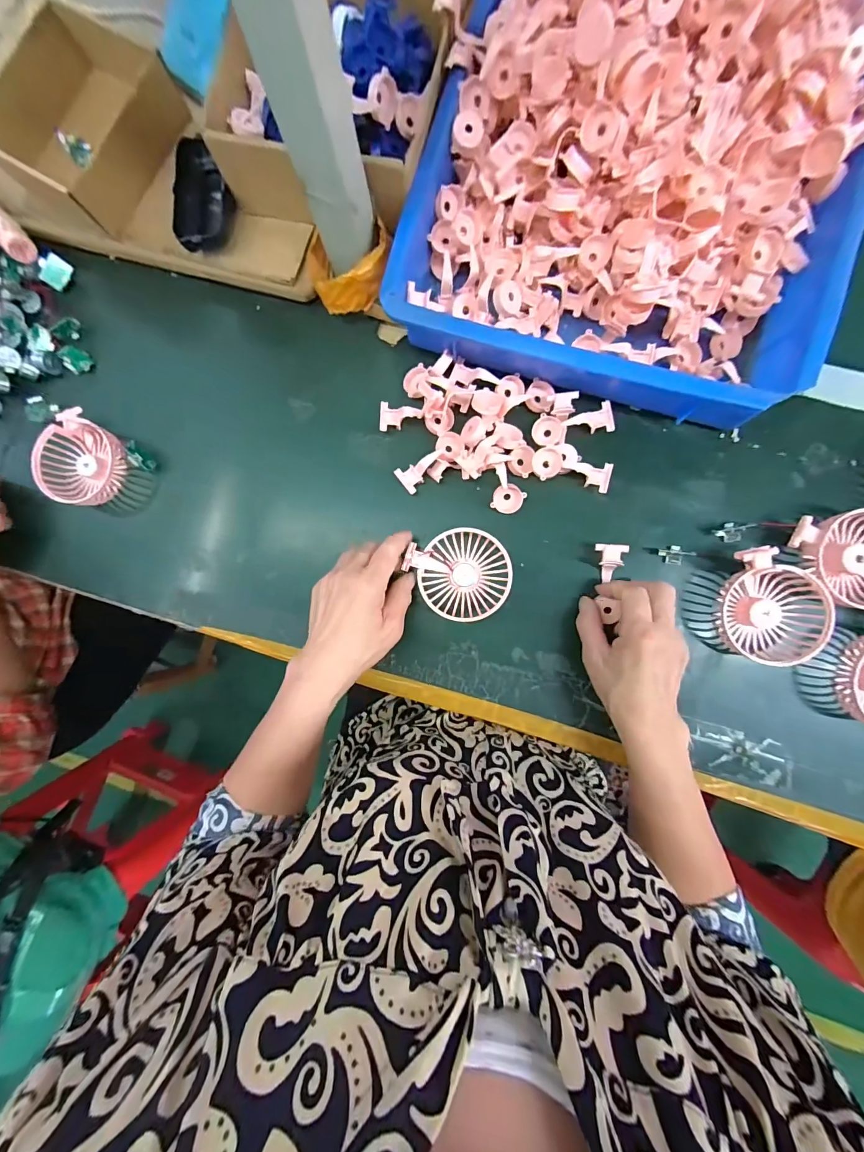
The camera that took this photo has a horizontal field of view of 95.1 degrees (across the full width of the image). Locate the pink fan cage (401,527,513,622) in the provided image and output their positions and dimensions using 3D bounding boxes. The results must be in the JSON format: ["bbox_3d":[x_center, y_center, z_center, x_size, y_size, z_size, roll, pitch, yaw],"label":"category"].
[{"bbox_3d":[0.031,-0.001,0.393,0.090,0.025,0.088,0,87,4],"label":"pink fan cage"}]

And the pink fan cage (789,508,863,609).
[{"bbox_3d":[0.388,-0.025,0.361,0.105,0.036,0.080,36,90,5],"label":"pink fan cage"}]

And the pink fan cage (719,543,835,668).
[{"bbox_3d":[0.317,0.031,0.371,0.091,0.035,0.096,23,89,5],"label":"pink fan cage"}]

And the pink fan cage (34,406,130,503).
[{"bbox_3d":[-0.380,-0.125,0.435,0.078,0.041,0.096,24,89,5],"label":"pink fan cage"}]

